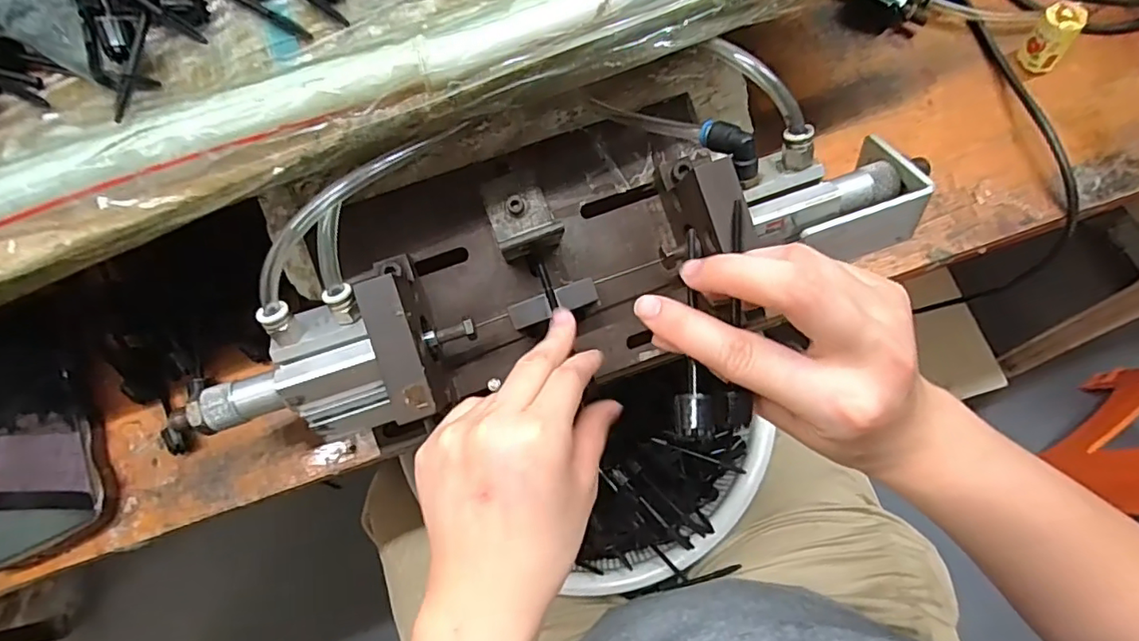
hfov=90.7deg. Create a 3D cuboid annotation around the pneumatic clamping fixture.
[{"bbox_3d":[-0.009,-0.034,0.314,0.415,0.085,0.118,-21,73,-4],"label":"pneumatic clamping fixture"}]

